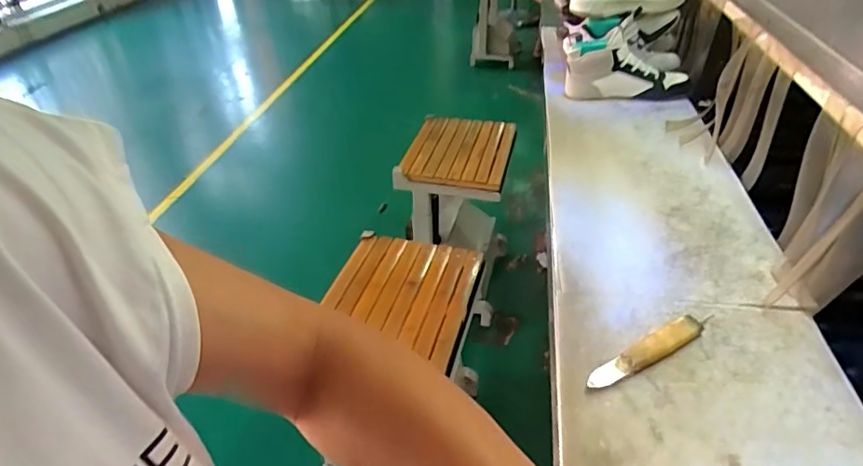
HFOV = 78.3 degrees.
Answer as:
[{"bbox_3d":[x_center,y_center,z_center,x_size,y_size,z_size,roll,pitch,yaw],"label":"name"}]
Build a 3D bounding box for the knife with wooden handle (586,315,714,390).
[{"bbox_3d":[0.246,0.129,0.589,0.184,0.012,0.027,-22,40,-23],"label":"knife with wooden handle"}]

